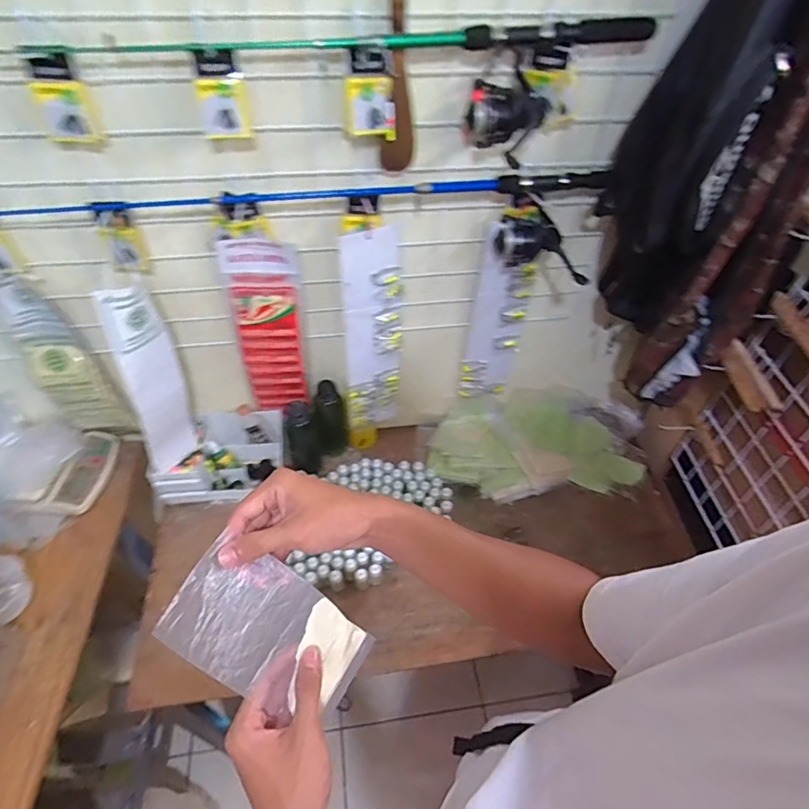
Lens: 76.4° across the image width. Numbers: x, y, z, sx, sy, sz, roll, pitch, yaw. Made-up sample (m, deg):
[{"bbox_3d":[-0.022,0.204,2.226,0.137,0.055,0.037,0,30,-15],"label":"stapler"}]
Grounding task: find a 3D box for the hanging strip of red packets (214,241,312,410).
[{"bbox_3d":[-0.223,-0.119,0.876,0.111,0.353,0.030,-8,50,-10],"label":"hanging strip of red packets"}]

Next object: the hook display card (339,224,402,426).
[{"bbox_3d":[-0.054,-0.110,0.900,0.103,0.411,0.017,-14,47,-18],"label":"hook display card"}]

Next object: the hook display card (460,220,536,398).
[{"bbox_3d":[0.168,-0.152,0.944,0.096,0.376,0.025,0,49,-2],"label":"hook display card"}]

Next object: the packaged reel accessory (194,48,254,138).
[{"bbox_3d":[-0.212,-0.362,0.603,0.055,0.090,0.016,-2,49,-5],"label":"packaged reel accessory"}]

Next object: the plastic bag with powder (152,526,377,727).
[{"bbox_3d":[-0.110,0.203,0.450,0.013,0.192,0.097,-9,39,50],"label":"plastic bag with powder"}]

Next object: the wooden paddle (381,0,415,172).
[{"bbox_3d":[-0.004,-0.421,0.600,0.040,0.295,0.023,4,49,0],"label":"wooden paddle"}]

